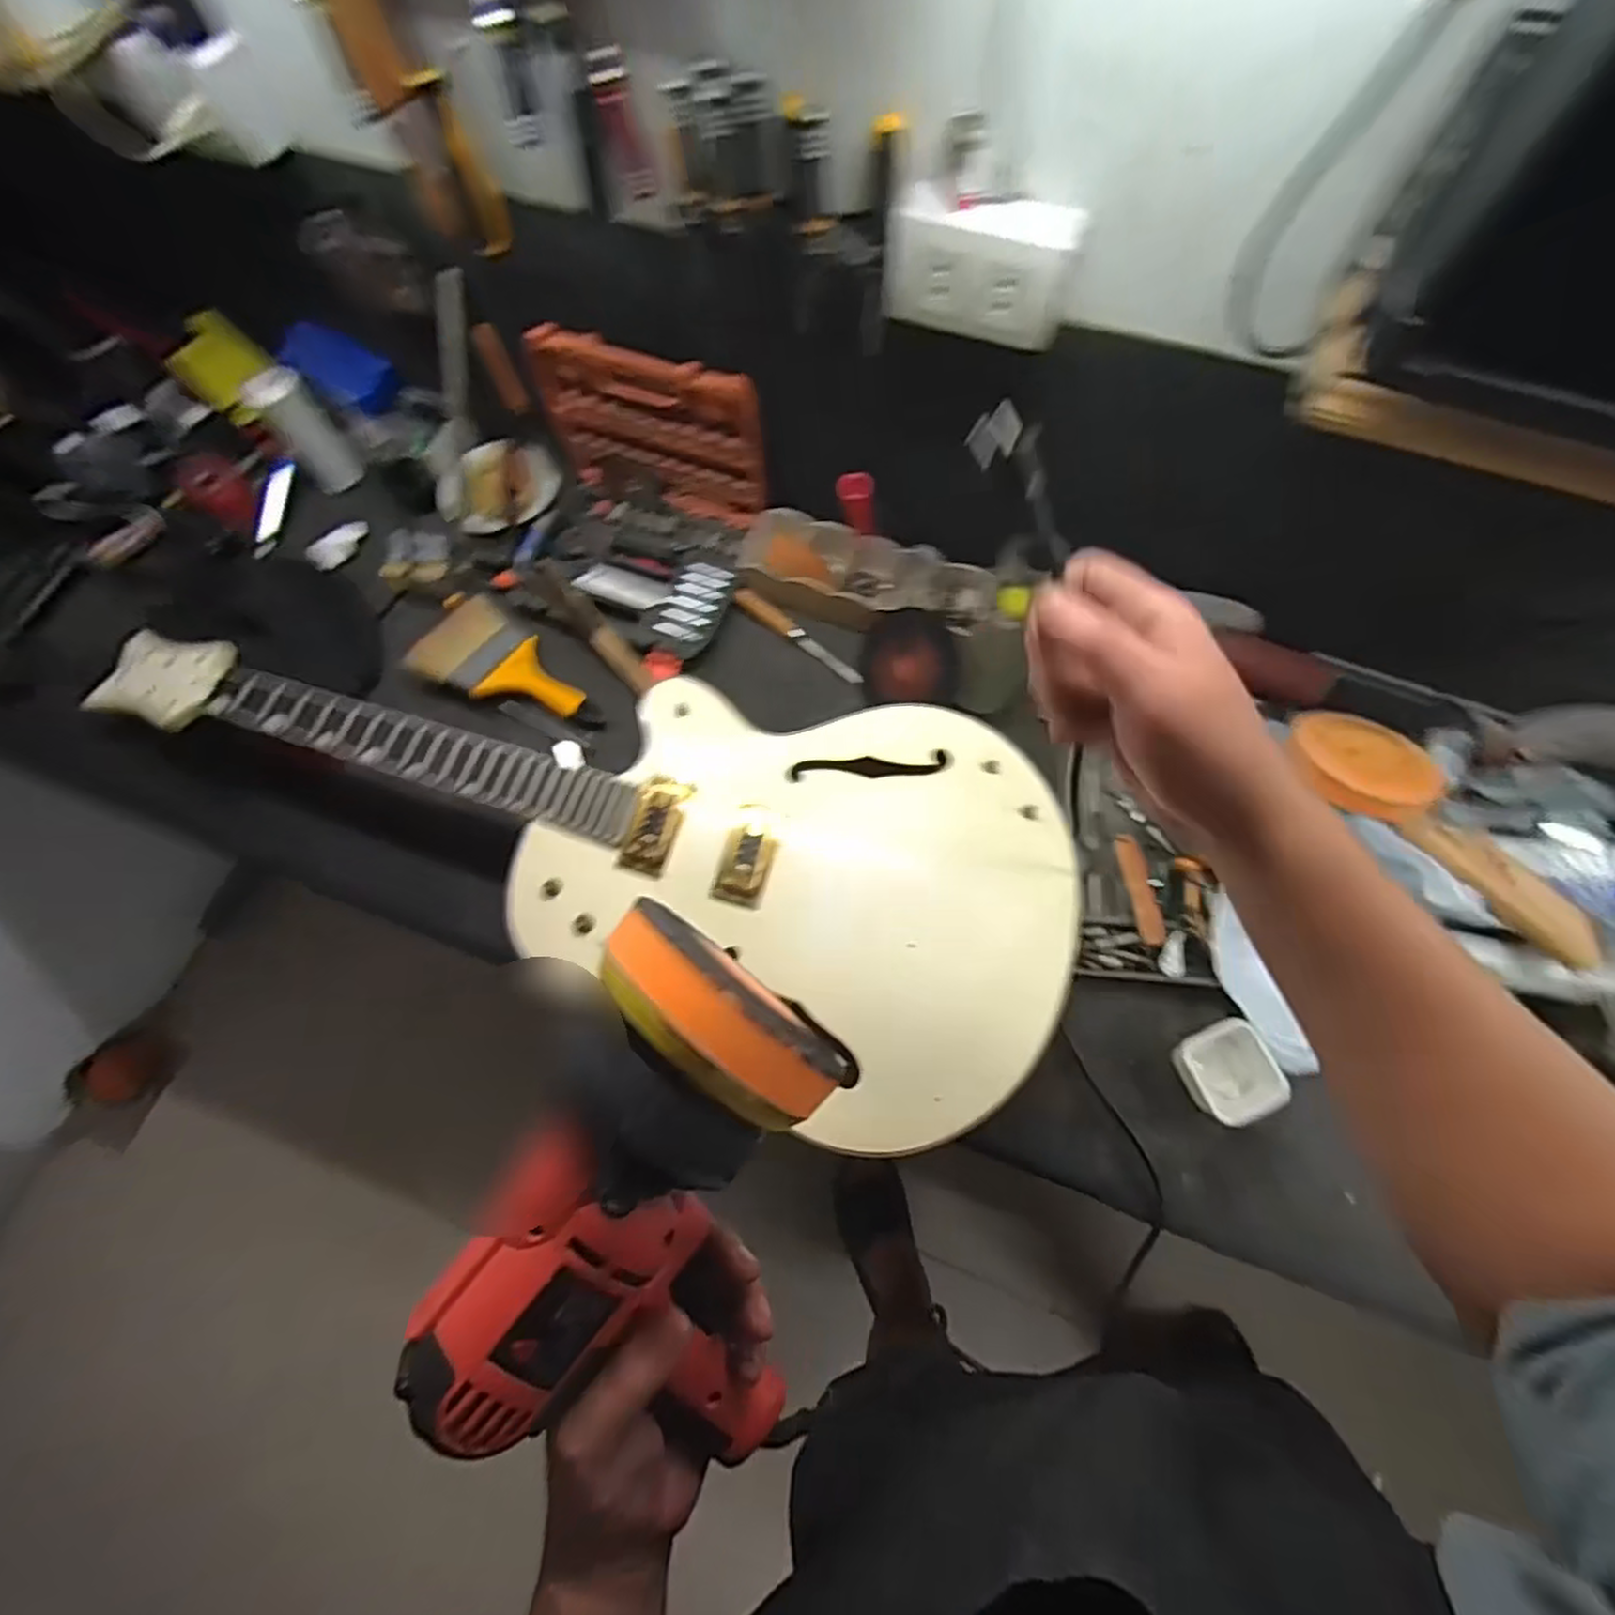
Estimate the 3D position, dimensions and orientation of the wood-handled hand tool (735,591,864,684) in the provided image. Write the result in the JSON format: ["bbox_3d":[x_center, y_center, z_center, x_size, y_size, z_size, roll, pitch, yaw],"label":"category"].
[{"bbox_3d":[-0.011,-0.195,0.853,0.172,0.019,0.016,36,75,-3],"label":"wood-handled hand tool"}]

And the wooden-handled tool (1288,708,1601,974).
[{"bbox_3d":[0.589,0.016,0.685,0.309,0.064,0.105,36,75,13],"label":"wooden-handled tool"}]

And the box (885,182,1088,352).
[{"bbox_3d":[0.124,-0.388,0.540,0.130,0.084,0.038,17,72,7],"label":"box"}]

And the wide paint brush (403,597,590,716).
[{"bbox_3d":[-0.340,-0.158,0.828,0.192,0.012,0.109,32,74,12],"label":"wide paint brush"}]

